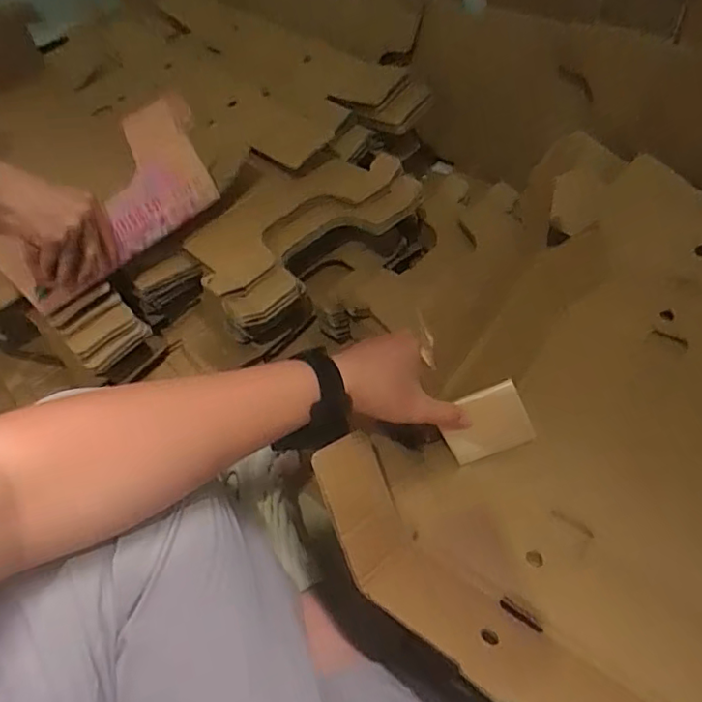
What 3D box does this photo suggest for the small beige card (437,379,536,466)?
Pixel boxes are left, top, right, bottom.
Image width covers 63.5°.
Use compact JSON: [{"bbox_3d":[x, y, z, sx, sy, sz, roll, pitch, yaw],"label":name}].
[{"bbox_3d":[0.127,0.071,0.536,0.078,0.081,0.005,-22,33,13],"label":"small beige card"}]

